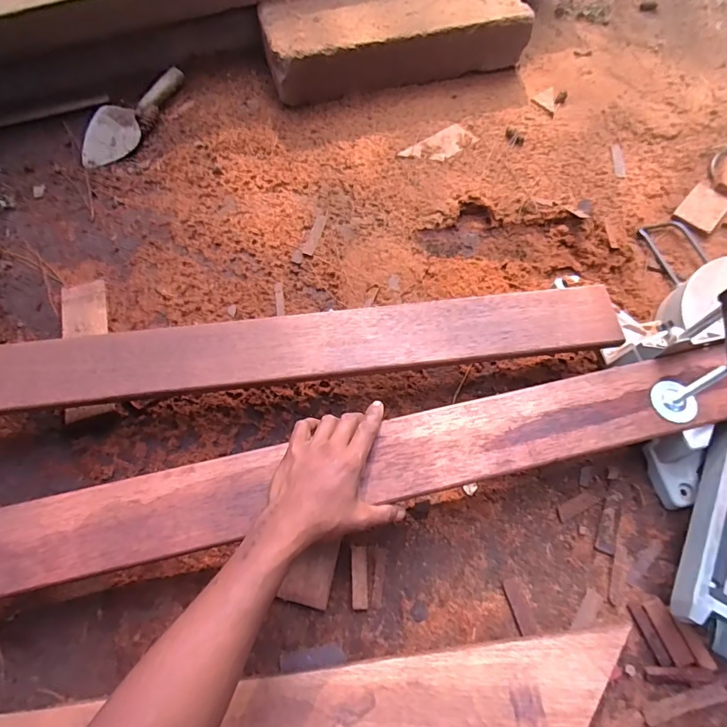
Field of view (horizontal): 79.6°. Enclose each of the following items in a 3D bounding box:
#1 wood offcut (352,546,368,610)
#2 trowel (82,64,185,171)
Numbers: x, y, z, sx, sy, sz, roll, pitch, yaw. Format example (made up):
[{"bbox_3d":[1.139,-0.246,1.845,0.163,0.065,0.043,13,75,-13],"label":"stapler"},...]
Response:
[{"bbox_3d":[-0.004,0.254,0.519,0.018,0.008,0.067,1,64,-1],"label":"wood offcut"},{"bbox_3d":[-0.433,-0.465,0.820,0.070,0.051,0.252,25,68,10],"label":"trowel"}]

